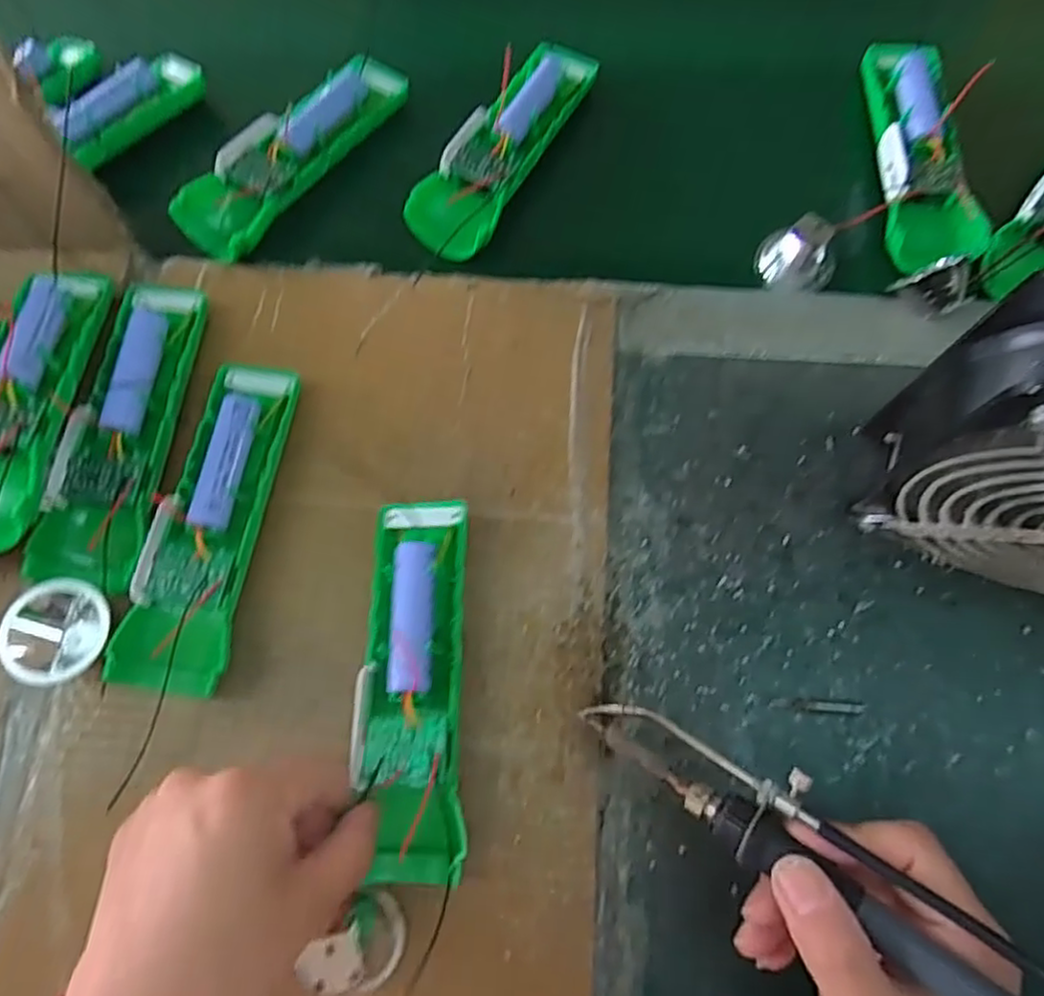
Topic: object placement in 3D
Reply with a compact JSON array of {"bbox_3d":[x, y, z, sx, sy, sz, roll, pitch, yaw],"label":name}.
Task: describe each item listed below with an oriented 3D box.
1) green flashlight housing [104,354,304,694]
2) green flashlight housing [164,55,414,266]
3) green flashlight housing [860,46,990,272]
[{"bbox_3d":[-0.145,0.009,0.327,0.047,0.027,0.159,8,73,2],"label":"green flashlight housing"},{"bbox_3d":[-0.138,-0.211,0.412,0.048,0.022,0.159,35,76,9],"label":"green flashlight housing"},{"bbox_3d":[0.227,-0.200,0.396,0.047,0.034,0.153,2,73,0],"label":"green flashlight housing"}]

